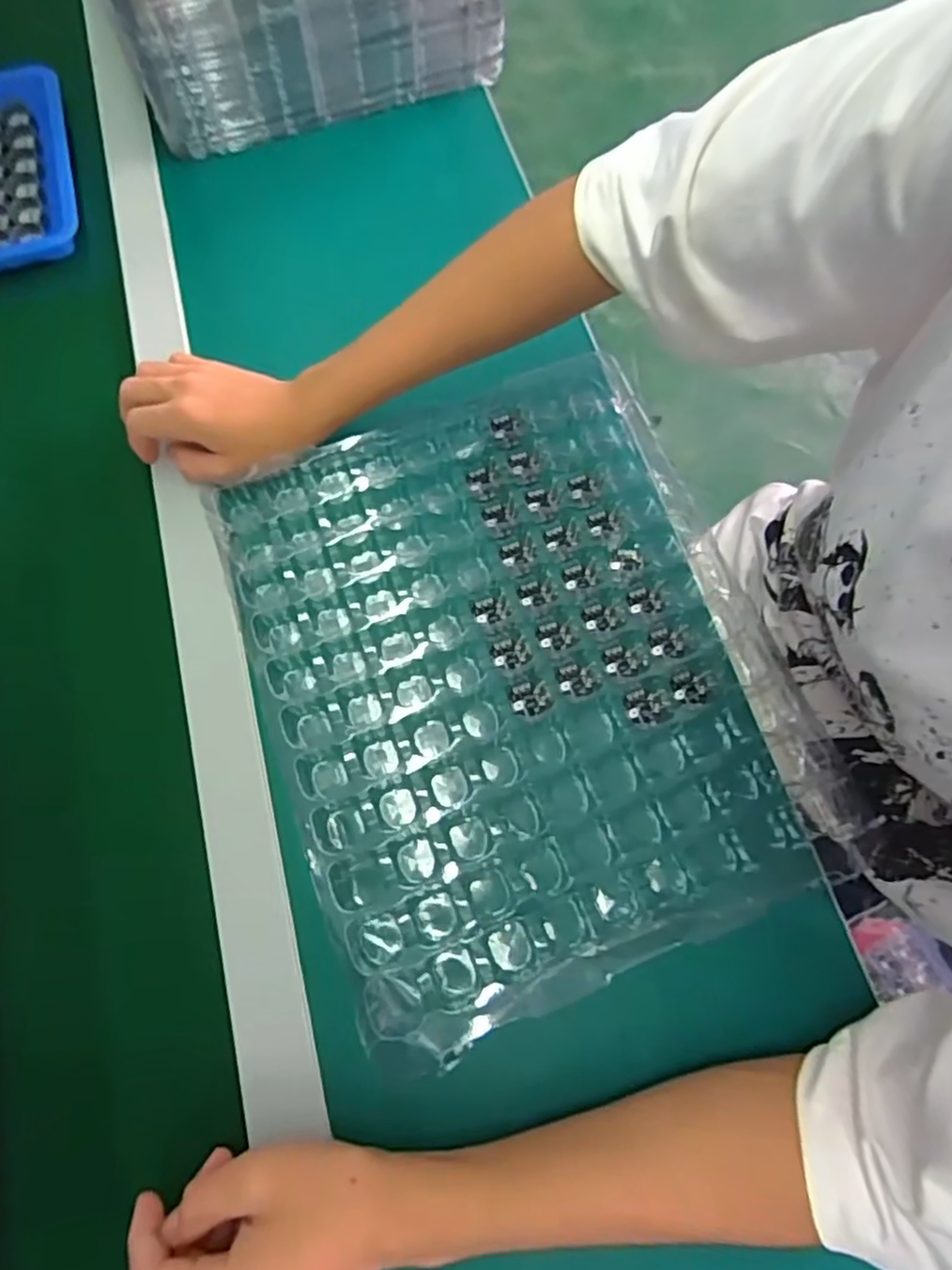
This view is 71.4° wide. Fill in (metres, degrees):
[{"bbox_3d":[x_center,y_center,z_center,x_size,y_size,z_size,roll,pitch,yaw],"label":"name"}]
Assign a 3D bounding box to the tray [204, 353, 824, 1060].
[{"bbox_3d":[0.021,0.012,0.412,0.290,0.031,0.357,-21,72,-5],"label":"tray"}]

